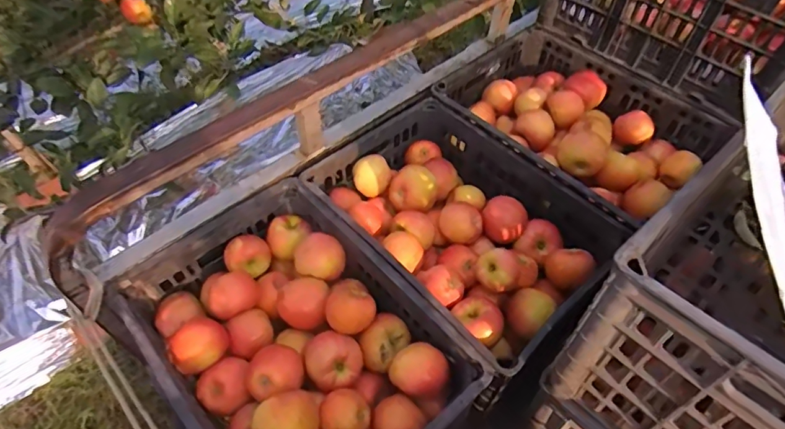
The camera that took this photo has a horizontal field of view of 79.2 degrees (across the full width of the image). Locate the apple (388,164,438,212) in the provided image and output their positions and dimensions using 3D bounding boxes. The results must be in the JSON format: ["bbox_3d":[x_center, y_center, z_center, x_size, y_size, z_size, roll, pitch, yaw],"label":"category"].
[{"bbox_3d":[0.037,-0.044,0.890,0.092,0.077,0.072,1,50,5],"label":"apple"}]

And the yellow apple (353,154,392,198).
[{"bbox_3d":[-0.041,-0.074,0.906,0.076,0.060,0.066,-7,50,-1],"label":"yellow apple"}]

